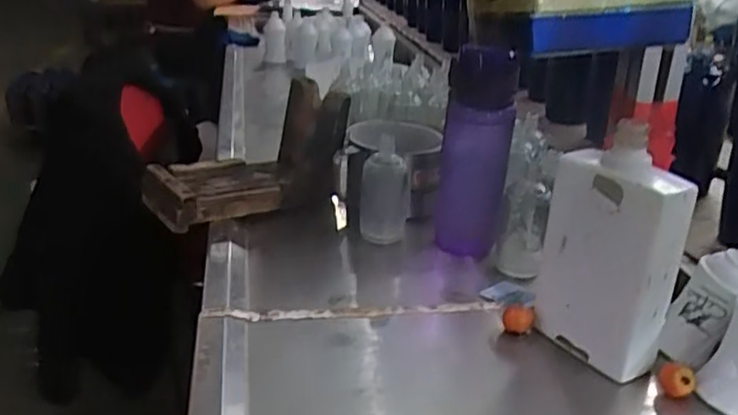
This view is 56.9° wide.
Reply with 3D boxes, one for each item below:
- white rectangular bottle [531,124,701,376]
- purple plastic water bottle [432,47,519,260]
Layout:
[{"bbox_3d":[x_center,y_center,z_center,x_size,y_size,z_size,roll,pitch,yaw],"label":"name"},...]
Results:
[{"bbox_3d":[0.205,0.040,0.584,0.057,0.187,0.111,-16,28,-31],"label":"white rectangular bottle"},{"bbox_3d":[0.117,-0.063,0.762,0.082,0.224,0.081,4,24,10],"label":"purple plastic water bottle"}]

